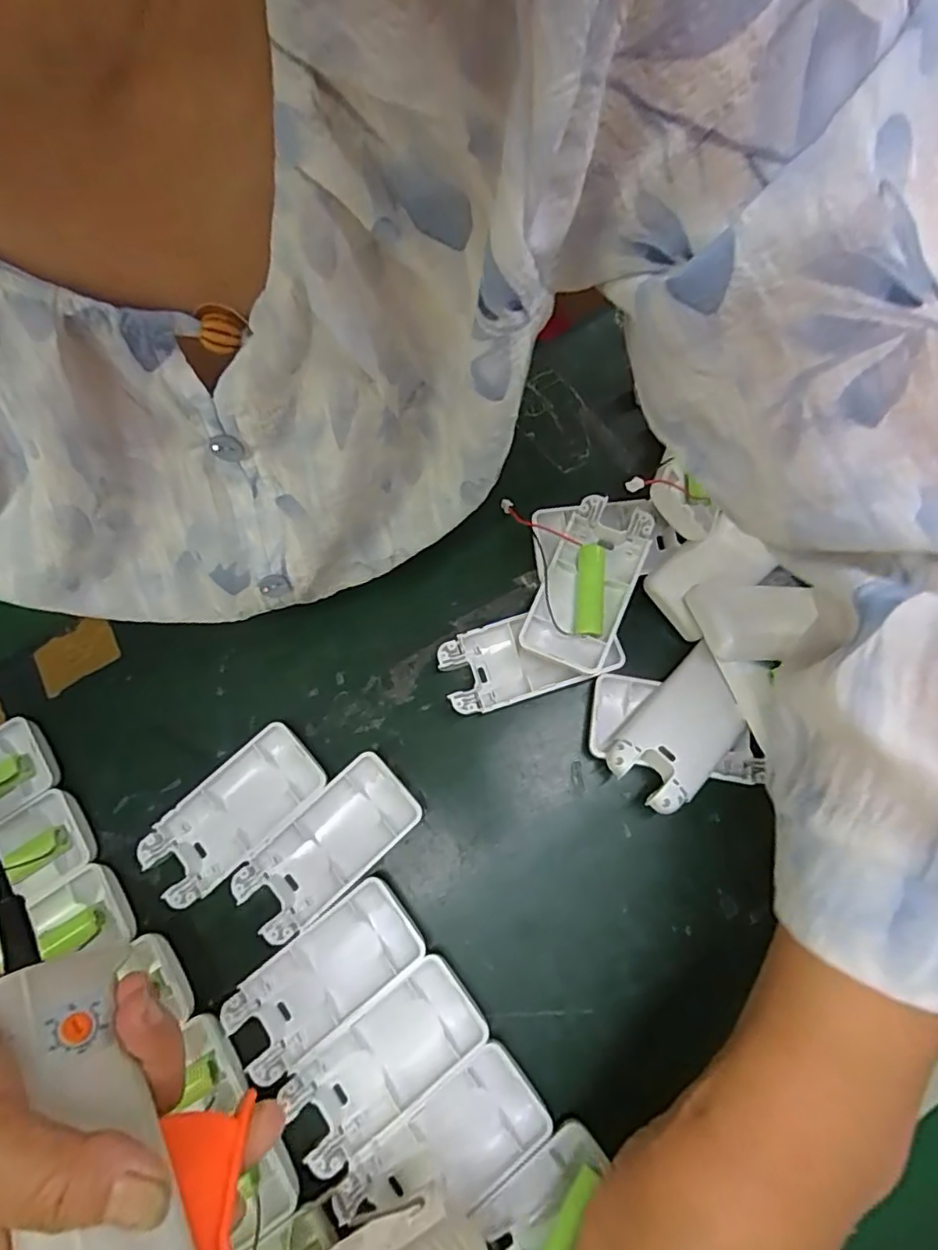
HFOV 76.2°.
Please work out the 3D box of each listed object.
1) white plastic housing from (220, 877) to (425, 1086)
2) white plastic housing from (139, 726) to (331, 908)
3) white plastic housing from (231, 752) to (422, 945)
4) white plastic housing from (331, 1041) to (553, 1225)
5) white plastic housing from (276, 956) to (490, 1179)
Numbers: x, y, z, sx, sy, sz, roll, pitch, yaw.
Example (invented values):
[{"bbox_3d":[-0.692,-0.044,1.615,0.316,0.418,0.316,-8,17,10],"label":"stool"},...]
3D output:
[{"bbox_3d":[-0.069,0.168,0.286,0.092,0.011,0.045,-38,76,-7],"label":"white plastic housing"},{"bbox_3d":[-0.121,0.097,0.310,0.092,0.013,0.046,-43,77,-9],"label":"white plastic housing"},{"bbox_3d":[-0.071,0.112,0.303,0.092,0.014,0.045,-42,76,-8],"label":"white plastic housing"},{"bbox_3d":[-0.010,0.235,0.267,0.090,0.017,0.048,-36,76,-7],"label":"white plastic housing"},{"bbox_3d":[-0.039,0.201,0.278,0.093,0.014,0.046,-37,76,-7],"label":"white plastic housing"}]

